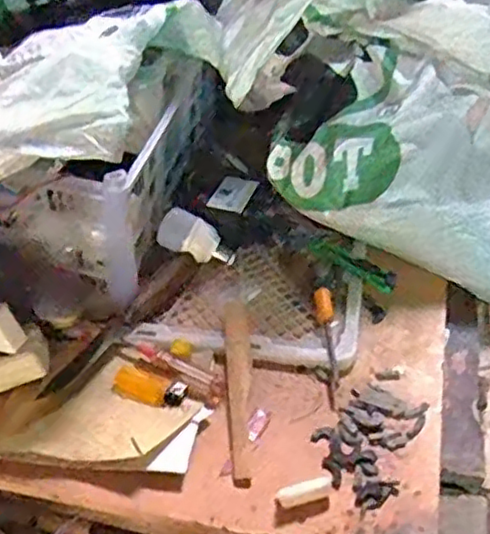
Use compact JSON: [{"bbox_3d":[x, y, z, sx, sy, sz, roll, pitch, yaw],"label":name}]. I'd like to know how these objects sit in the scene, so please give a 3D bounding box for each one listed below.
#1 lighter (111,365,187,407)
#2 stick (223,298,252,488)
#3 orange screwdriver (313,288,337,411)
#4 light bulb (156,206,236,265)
[{"bbox_3d":[-0.102,0.126,0.706,0.079,0.009,0.034,14,48,18],"label":"lighter"},{"bbox_3d":[-0.006,0.121,0.707,0.029,0.006,0.237,-5,45,0],"label":"stick"},{"bbox_3d":[0.091,0.085,0.738,0.020,0.019,0.154,0,52,-1],"label":"orange screwdriver"},{"bbox_3d":[-0.064,-0.036,0.836,0.091,0.055,0.049,28,52,28],"label":"light bulb"}]

